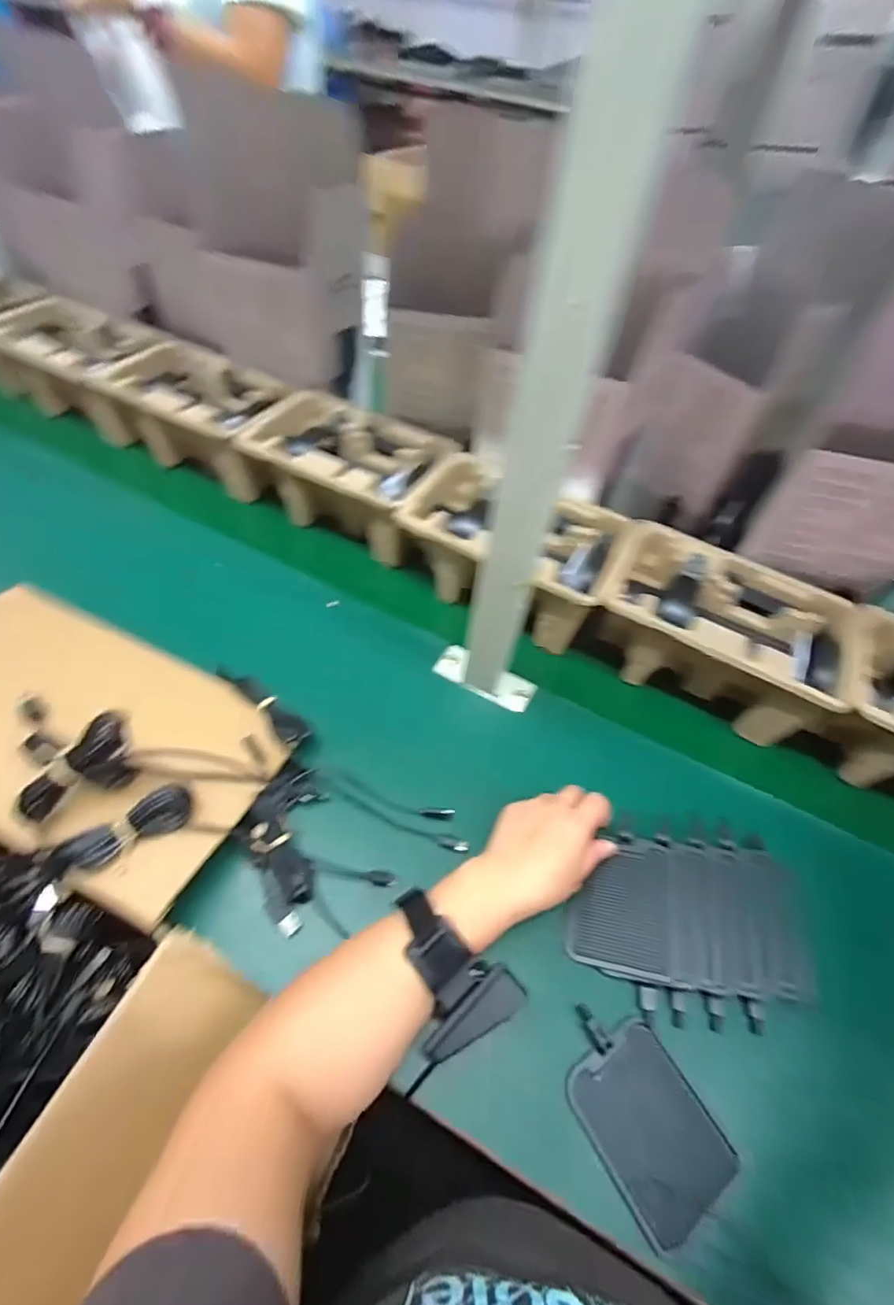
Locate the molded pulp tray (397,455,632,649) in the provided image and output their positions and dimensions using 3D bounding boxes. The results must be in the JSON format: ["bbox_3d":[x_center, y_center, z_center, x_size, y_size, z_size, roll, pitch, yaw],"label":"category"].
[{"bbox_3d":[0.073,-0.112,0.588,0.228,0.101,0.143,22,57,12],"label":"molded pulp tray"}]

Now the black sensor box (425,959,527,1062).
[{"bbox_3d":[0.017,0.243,0.343,0.074,0.016,0.027,-36,63,-9],"label":"black sensor box"}]

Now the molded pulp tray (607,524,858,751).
[{"bbox_3d":[0.278,-0.022,0.541,0.229,0.098,0.145,27,58,16],"label":"molded pulp tray"}]

